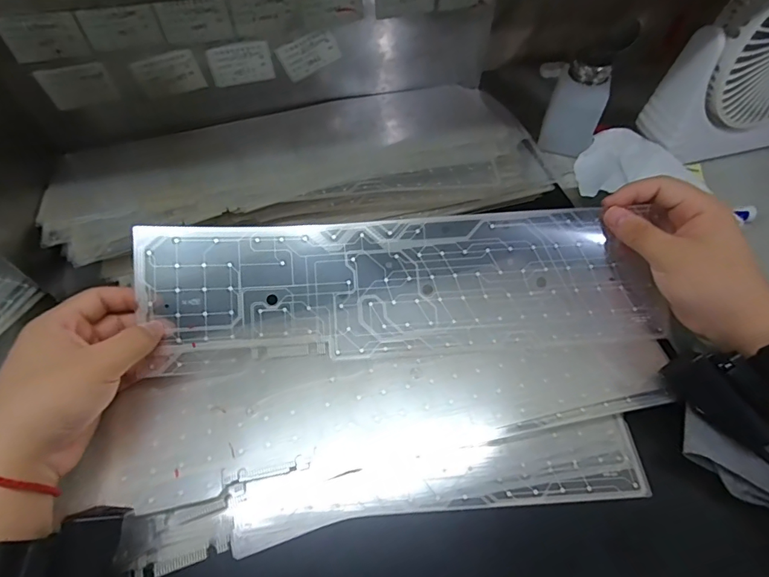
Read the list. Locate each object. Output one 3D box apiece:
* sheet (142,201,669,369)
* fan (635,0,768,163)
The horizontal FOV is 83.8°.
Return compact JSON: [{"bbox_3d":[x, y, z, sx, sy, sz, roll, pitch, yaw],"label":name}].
[{"bbox_3d":[0.019,-0.003,0.342,0.395,0.021,0.108,-3,84,-3],"label":"sheet"},{"bbox_3d":[0.378,-0.226,0.410,0.185,0.179,0.077,-15,64,-9],"label":"fan"}]

